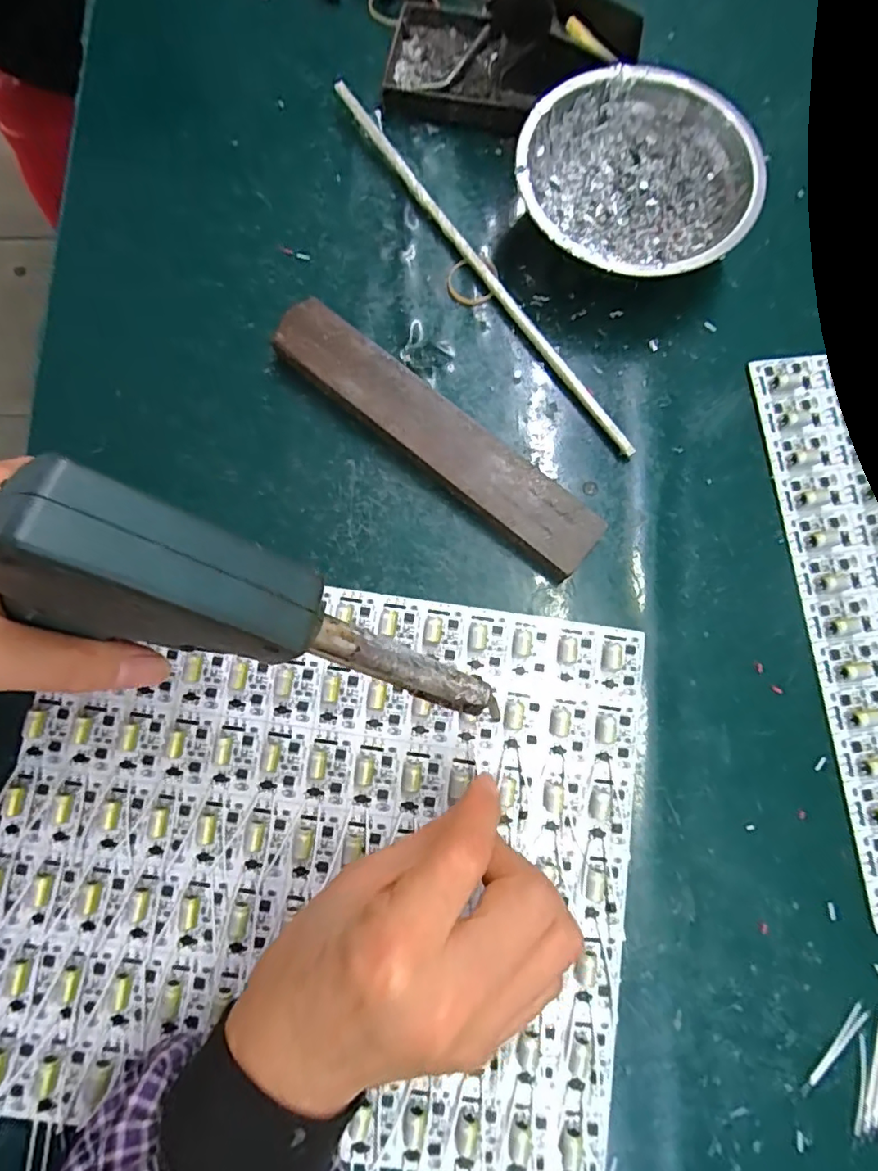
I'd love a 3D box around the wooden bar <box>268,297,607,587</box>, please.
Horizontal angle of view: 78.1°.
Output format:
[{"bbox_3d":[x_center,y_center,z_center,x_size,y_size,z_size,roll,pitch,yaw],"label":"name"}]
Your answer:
[{"bbox_3d":[-0.003,-0.078,0.282,0.195,0.017,0.038,40,82,6],"label":"wooden bar"}]

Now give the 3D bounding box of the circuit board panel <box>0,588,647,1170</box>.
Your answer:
[{"bbox_3d":[-0.053,0.122,0.249,0.291,0.009,0.238,7,80,0],"label":"circuit board panel"}]

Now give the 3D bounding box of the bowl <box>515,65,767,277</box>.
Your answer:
[{"bbox_3d":[0.103,-0.208,0.293,0.123,0.040,0.114,0,80,-1],"label":"bowl"}]

